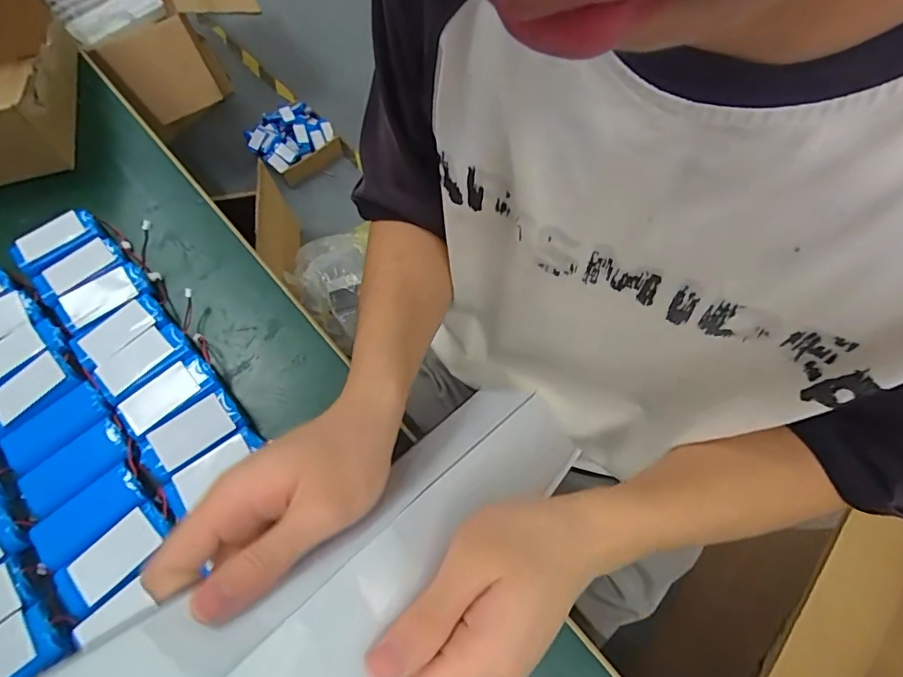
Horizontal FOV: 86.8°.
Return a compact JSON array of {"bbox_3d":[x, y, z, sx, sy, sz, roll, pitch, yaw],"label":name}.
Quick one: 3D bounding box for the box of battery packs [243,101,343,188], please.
[{"bbox_3d":[-0.459,-0.572,1.398,0.224,0.099,0.219,-35,69,-12],"label":"box of battery packs"}]

